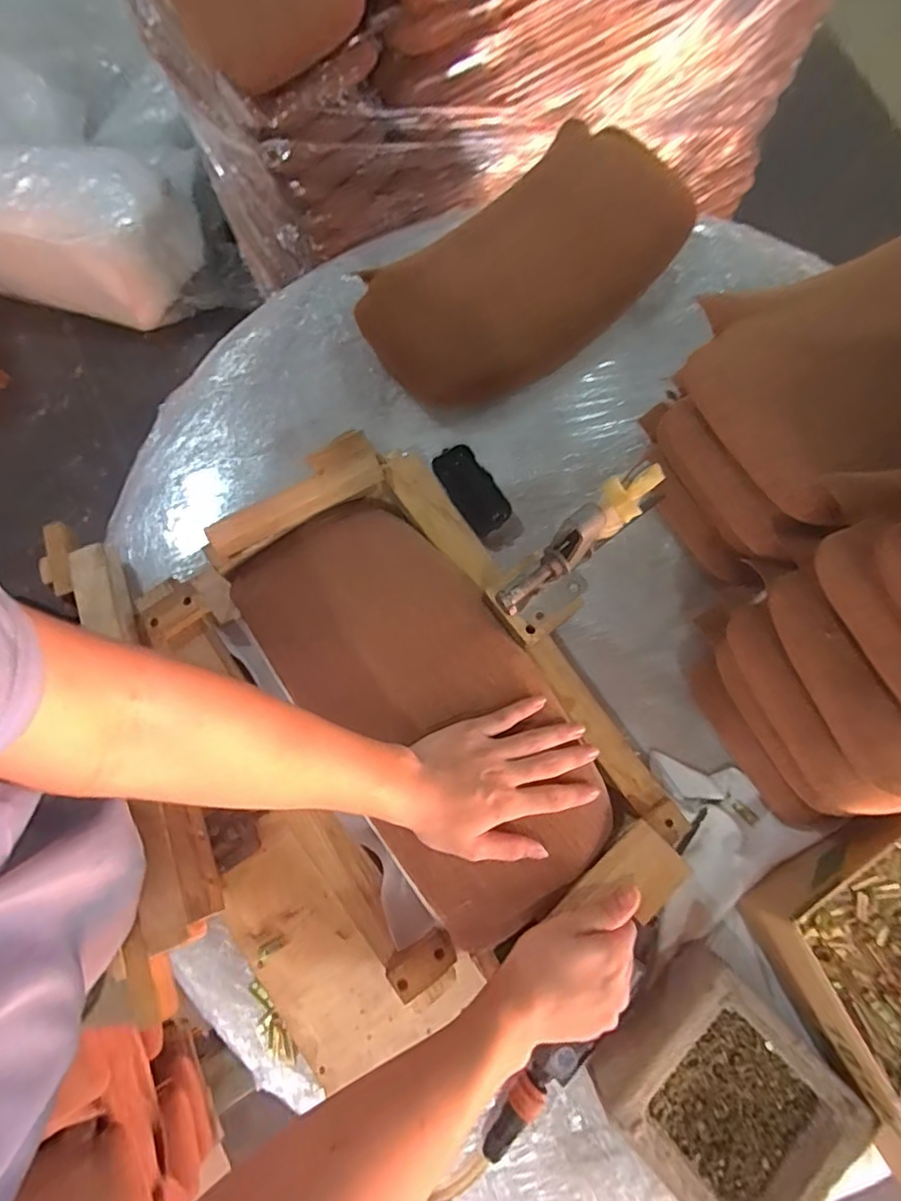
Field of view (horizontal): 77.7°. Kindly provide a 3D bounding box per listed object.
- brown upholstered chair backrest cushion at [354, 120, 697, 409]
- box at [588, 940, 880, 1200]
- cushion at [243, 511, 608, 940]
[{"bbox_3d":[0.095,-0.400,0.681,0.401,0.082,0.204,-35,79,-9],"label":"brown upholstered chair backrest cushion"},{"bbox_3d":[0.240,0.437,0.496,0.180,0.069,0.165,44,79,9],"label":"box"},{"bbox_3d":[-0.016,0.093,0.515,0.200,0.041,0.399,-33,83,-8],"label":"cushion"}]

